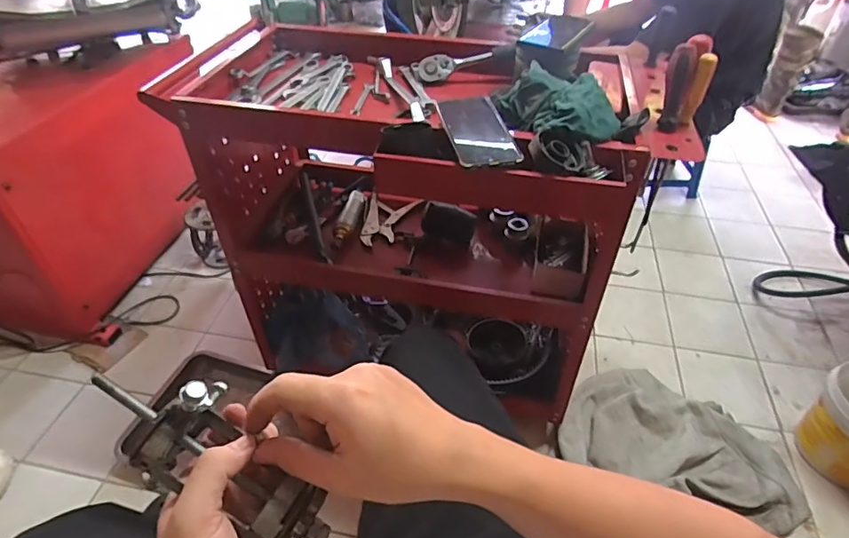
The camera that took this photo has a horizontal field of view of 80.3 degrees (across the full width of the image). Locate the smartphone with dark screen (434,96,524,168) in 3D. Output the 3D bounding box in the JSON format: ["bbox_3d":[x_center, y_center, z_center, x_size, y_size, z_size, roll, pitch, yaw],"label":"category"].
[{"bbox_3d":[0.067,-0.182,0.644,0.081,0.016,0.165,-6,43,-7],"label":"smartphone with dark screen"}]

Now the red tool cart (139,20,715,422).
[{"bbox_3d":[-0.019,-0.077,0.958,0.778,0.651,0.389,13,44,13],"label":"red tool cart"}]

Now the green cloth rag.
[{"bbox_3d":[0.173,-0.215,0.668,0.099,0.066,0.158,-18,46,-20],"label":"green cloth rag"}]

